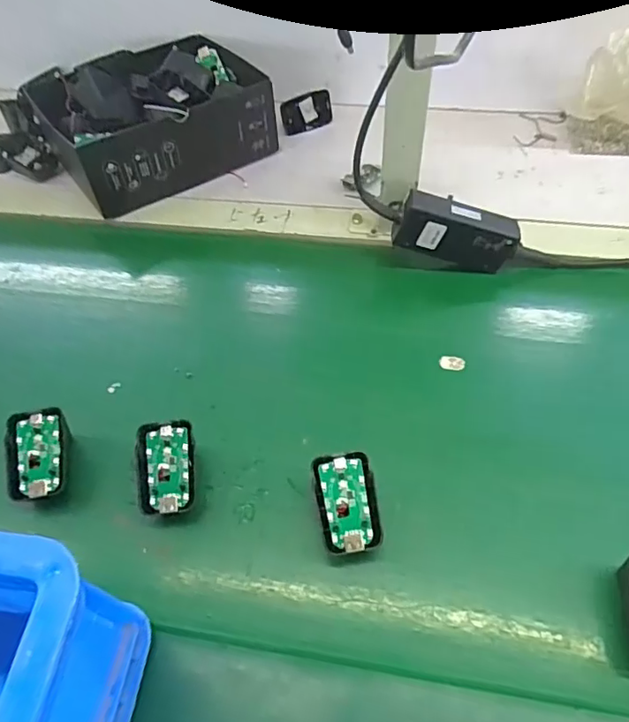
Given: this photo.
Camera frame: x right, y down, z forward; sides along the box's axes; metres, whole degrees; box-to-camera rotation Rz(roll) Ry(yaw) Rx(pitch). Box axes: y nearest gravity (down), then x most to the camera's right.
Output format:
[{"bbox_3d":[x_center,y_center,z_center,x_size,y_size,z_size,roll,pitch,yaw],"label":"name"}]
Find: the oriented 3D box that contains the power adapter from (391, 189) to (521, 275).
[{"bbox_3d":[0.139,-0.126,0.533,0.117,0.051,0.032,14,53,-6],"label":"power adapter"}]

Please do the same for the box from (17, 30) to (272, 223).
[{"bbox_3d":[-0.184,-0.298,0.668,0.247,0.096,0.166,-31,57,-19],"label":"box"}]

